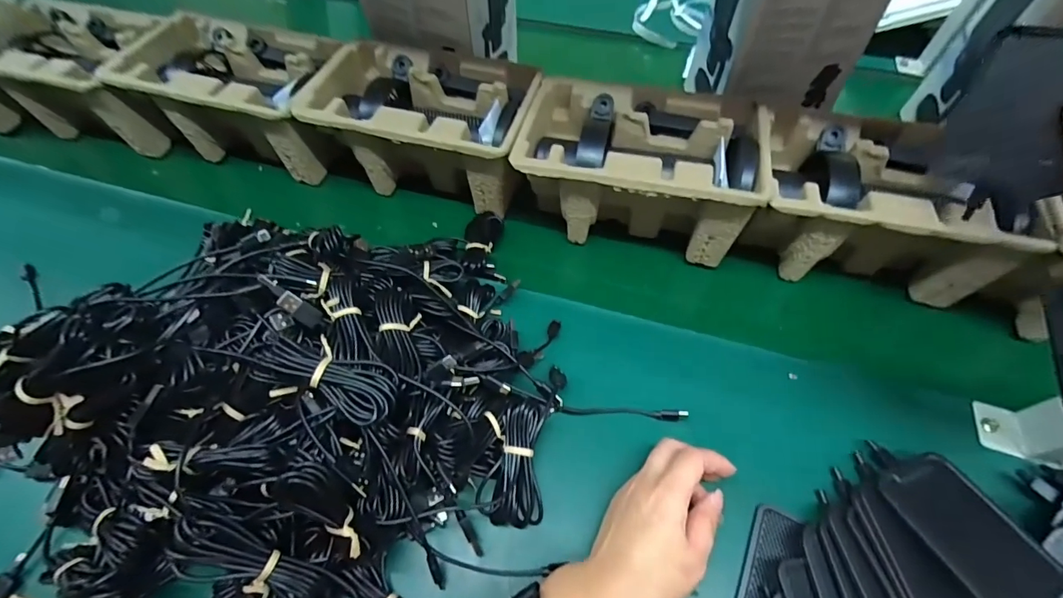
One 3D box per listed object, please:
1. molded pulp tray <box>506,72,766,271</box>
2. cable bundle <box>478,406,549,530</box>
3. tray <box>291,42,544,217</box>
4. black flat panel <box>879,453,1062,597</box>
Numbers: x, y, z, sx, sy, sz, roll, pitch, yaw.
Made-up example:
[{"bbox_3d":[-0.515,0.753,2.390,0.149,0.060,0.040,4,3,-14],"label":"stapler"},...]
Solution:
[{"bbox_3d":[0.107,-0.133,0.471,0.226,0.108,0.147,11,59,10],"label":"molded pulp tray"},{"bbox_3d":[-0.013,0.124,0.344,0.046,0.015,0.087,6,76,7],"label":"cable bundle"},{"bbox_3d":[-0.113,-0.182,0.513,0.228,0.119,0.154,11,59,10],"label":"tray"},{"bbox_3d":[0.303,0.159,0.310,0.075,0.020,0.101,-22,59,-10],"label":"black flat panel"}]

